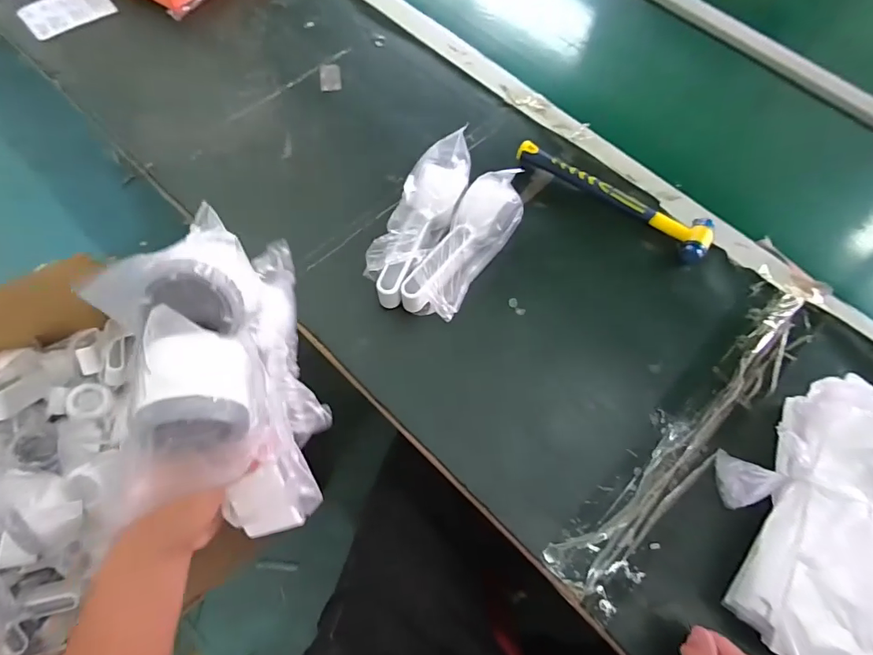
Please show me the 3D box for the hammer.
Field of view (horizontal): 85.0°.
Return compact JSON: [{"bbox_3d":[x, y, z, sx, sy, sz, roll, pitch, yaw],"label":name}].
[{"bbox_3d":[0.211,-0.160,0.570,0.243,0.029,0.061,37,70,12],"label":"hammer"}]

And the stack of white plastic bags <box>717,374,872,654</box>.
[{"bbox_3d":[0.348,0.169,0.398,0.190,0.050,0.241,23,68,7],"label":"stack of white plastic bags"}]

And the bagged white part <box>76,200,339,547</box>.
[{"bbox_3d":[-0.130,0.032,0.306,0.079,0.152,0.190,-10,68,-7],"label":"bagged white part"}]

